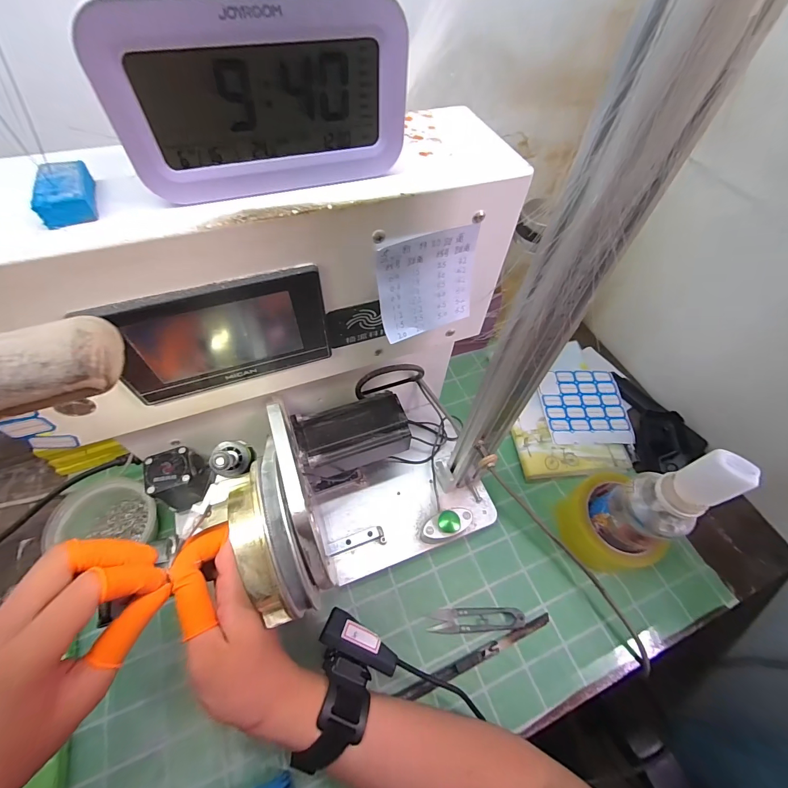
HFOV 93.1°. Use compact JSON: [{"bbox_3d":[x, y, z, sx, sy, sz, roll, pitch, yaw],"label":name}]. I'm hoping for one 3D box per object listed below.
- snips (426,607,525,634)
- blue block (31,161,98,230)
[{"bbox_3d":[0.086,0.237,0.391,0.097,0.010,0.023,1,57,-3],"label":"snips"},{"bbox_3d":[-0.161,-0.099,0.184,0.025,0.013,0.035,-22,61,-17],"label":"blue block"}]

